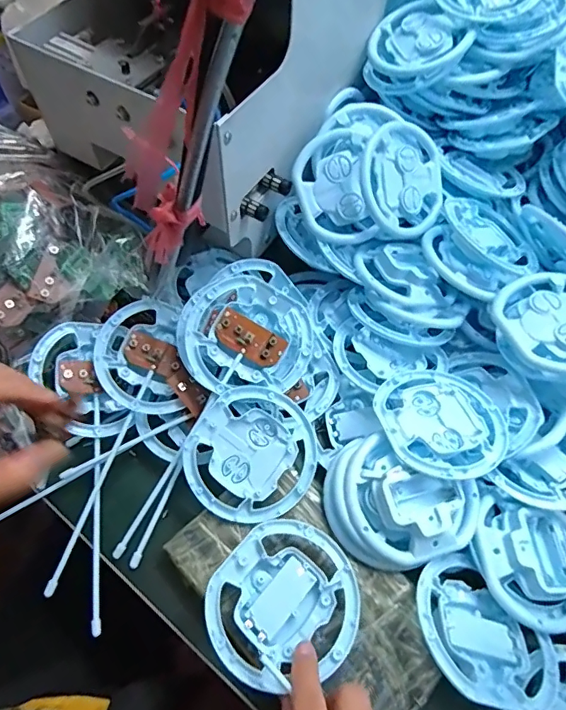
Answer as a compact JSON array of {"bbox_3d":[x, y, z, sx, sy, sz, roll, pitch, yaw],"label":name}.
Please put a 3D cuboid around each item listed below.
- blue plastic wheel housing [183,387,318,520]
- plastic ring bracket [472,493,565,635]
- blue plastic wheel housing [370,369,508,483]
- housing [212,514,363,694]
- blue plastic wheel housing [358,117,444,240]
[{"bbox_3d":[-0.025,0.080,0.386,0.103,0.010,0.103,1,78,-4],"label":"blue plastic wheel housing"},{"bbox_3d":[0.188,0.158,0.362,0.087,0.024,0.084,0,61,0],"label":"plastic ring bracket"},{"bbox_3d":[0.126,0.051,0.383,0.097,0.022,0.101,0,61,0],"label":"blue plastic wheel housing"},{"bbox_3d":[0.002,0.176,0.340,0.098,0.016,0.104,0,61,0],"label":"housing"},{"bbox_3d":[0.117,-0.168,0.457,0.092,0.014,0.101,-3,97,-25],"label":"blue plastic wheel housing"}]

